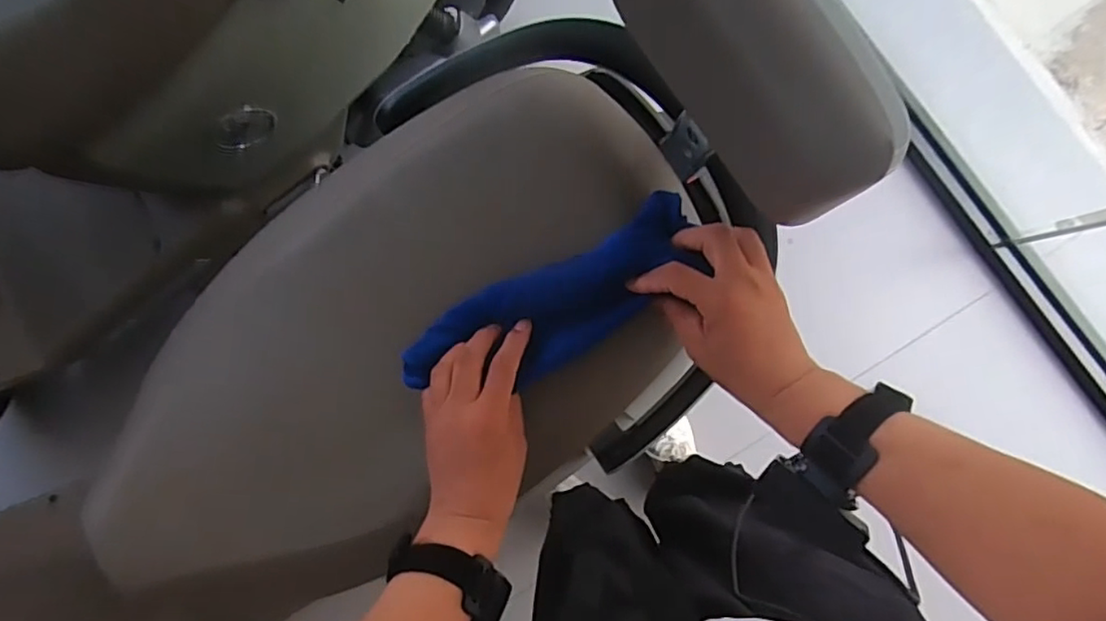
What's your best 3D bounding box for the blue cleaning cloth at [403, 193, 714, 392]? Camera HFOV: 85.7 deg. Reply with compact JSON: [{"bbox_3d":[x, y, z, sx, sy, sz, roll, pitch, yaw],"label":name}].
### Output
[{"bbox_3d":[-0.003,0.002,0.449,0.237,0.014,0.075,-26,86,12],"label":"blue cleaning cloth"}]

